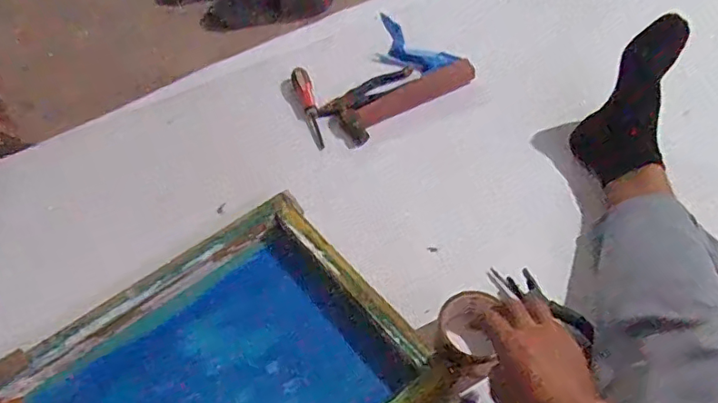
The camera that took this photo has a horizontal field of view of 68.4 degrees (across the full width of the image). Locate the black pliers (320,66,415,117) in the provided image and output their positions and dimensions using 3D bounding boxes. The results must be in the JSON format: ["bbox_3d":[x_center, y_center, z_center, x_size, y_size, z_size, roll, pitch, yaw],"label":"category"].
[{"bbox_3d":[0.013,-0.192,0.937,0.201,0.020,0.044,-33,60,-22],"label":"black pliers"}]

